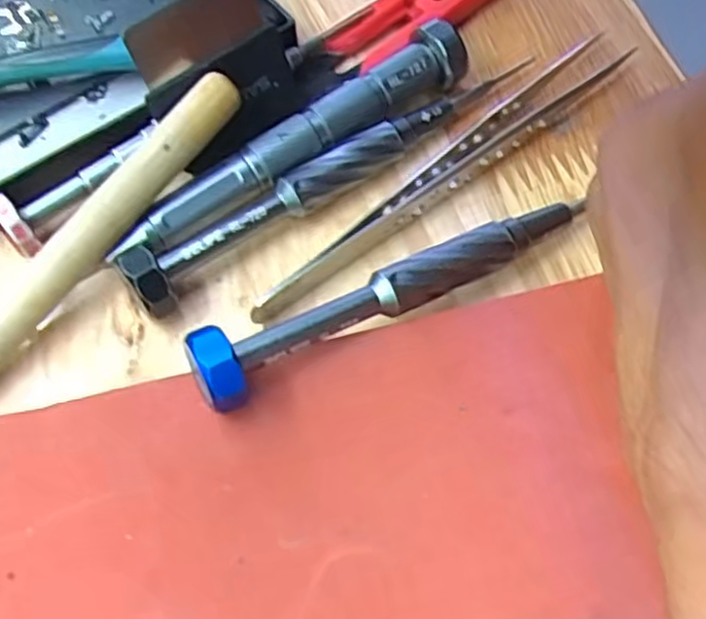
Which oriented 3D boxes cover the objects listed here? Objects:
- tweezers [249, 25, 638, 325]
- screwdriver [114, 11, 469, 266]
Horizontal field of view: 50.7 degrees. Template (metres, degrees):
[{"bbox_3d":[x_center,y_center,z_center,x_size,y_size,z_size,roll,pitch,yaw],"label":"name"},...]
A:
[{"bbox_3d":[0.028,-0.037,0.194,0.130,0.008,0.012,-39,65,-19],"label":"tweezers"},{"bbox_3d":[-0.016,-0.044,0.192,0.105,0.016,0.012,-33,63,-16],"label":"screwdriver"}]

